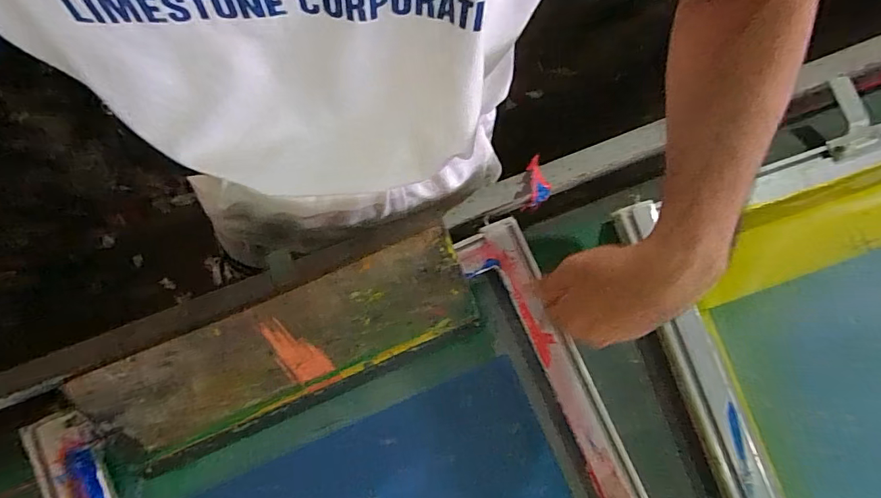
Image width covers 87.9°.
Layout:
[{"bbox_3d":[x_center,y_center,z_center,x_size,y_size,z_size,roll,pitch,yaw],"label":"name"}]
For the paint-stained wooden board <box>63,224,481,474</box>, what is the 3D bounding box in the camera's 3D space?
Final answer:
[{"bbox_3d":[-0.149,0.101,0.451,0.368,0.011,0.121,-23,111,-6],"label":"paint-stained wooden board"}]

